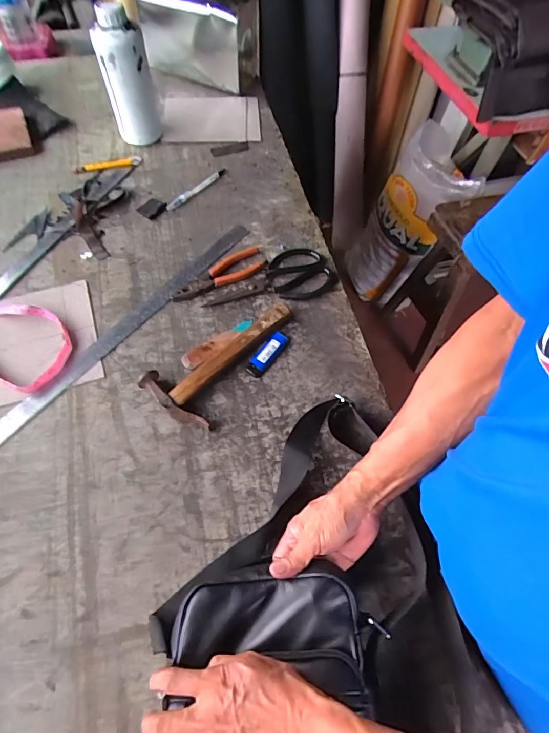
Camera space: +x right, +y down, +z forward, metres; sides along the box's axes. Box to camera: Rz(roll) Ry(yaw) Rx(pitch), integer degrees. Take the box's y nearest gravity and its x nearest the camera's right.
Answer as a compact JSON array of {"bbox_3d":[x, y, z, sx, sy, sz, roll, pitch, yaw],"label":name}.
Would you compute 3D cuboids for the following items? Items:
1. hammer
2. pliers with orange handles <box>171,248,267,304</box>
[{"bbox_3d":[-0.067,-0.017,0.595,0.105,0.028,0.236,37,66,18],"label":"hammer"},{"bbox_3d":[-0.095,-0.154,0.678,0.167,0.013,0.057,-25,64,-14],"label":"pliers with orange handles"}]

